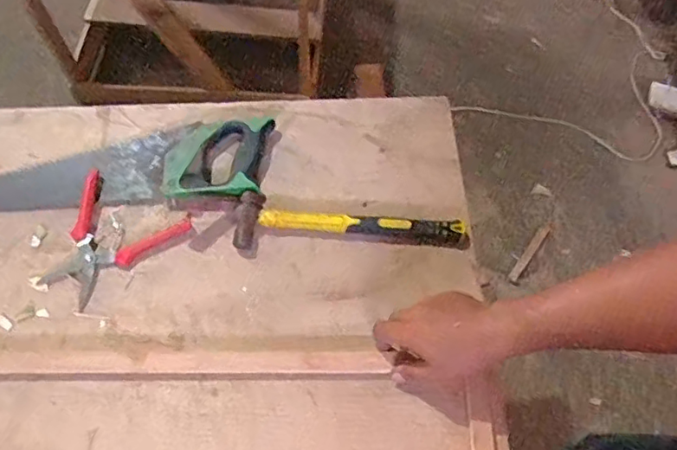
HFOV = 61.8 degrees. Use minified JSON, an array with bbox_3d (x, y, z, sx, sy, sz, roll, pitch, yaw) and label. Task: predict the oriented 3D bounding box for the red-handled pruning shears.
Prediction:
[{"bbox_3d":[-0.288,0.023,0.703,0.142,0.023,0.154,23,65,12],"label":"red-handled pruning shears"}]

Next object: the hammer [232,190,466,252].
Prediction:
[{"bbox_3d":[0.016,0.009,0.713,0.291,0.024,0.070,7,62,4],"label":"hammer"}]

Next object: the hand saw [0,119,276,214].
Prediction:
[{"bbox_3d":[-0.309,-0.080,0.752,0.423,0.028,0.120,-2,62,-1],"label":"hand saw"}]

